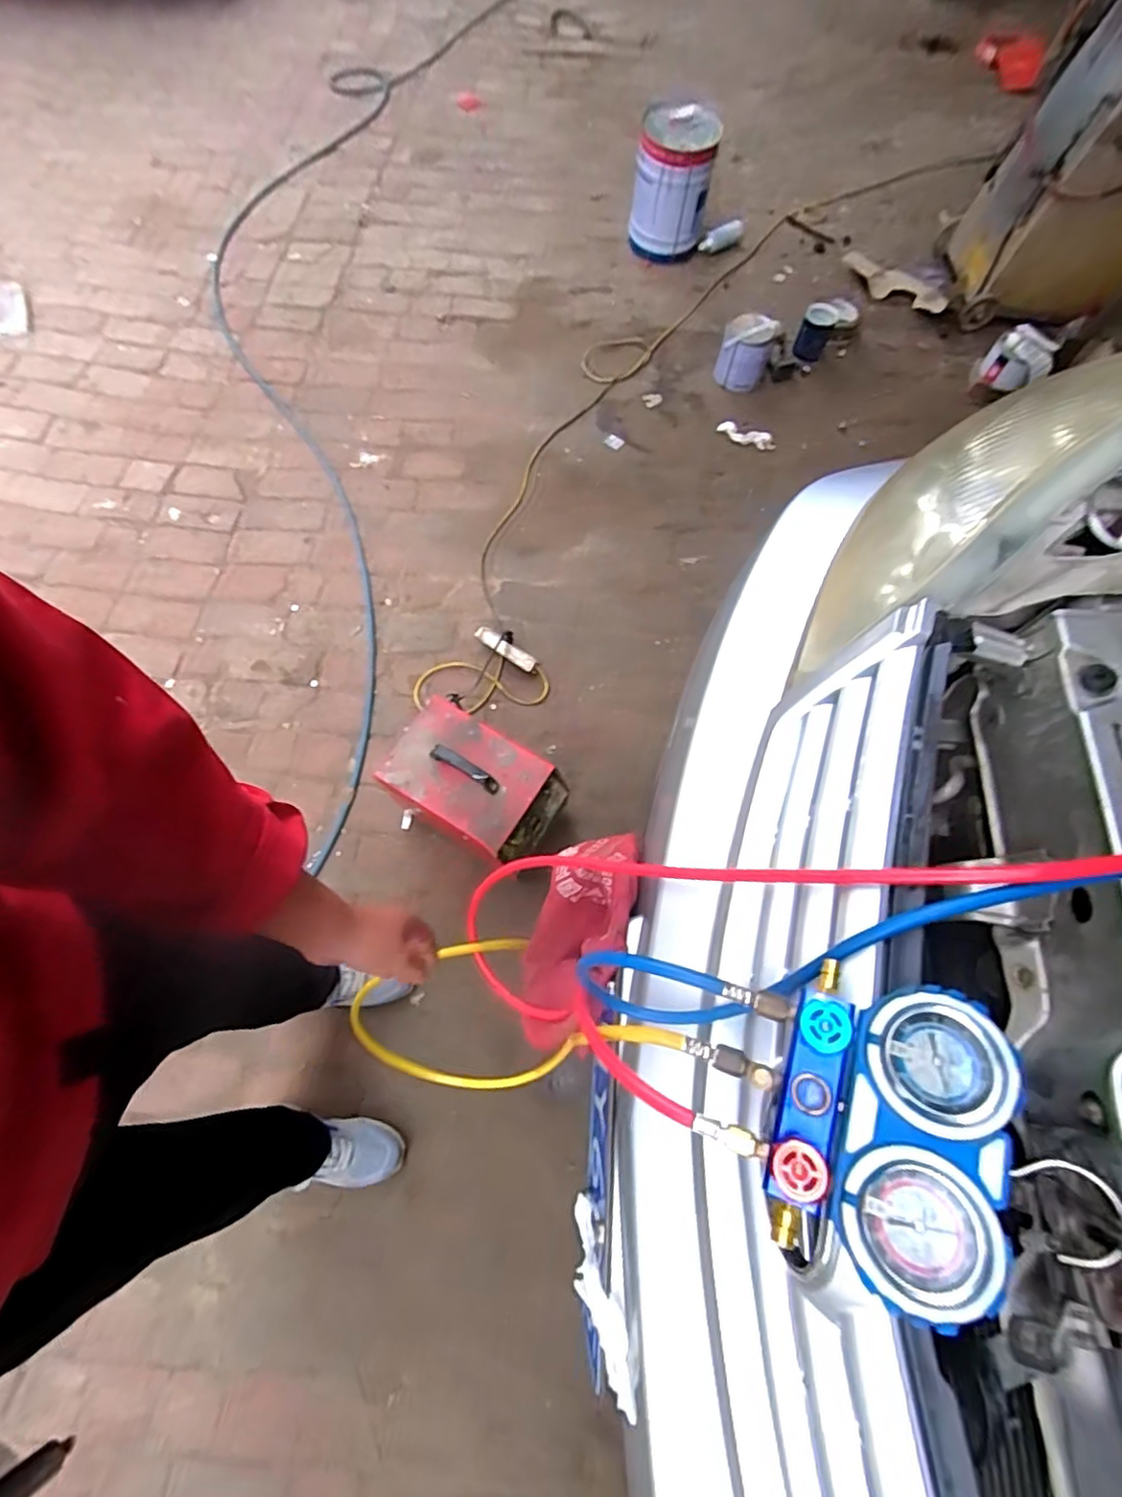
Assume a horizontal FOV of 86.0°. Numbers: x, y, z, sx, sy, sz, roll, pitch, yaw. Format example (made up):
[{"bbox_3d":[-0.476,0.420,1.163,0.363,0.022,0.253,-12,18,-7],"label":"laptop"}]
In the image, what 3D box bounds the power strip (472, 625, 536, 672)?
[{"bbox_3d":[-0.147,-0.260,1.581,0.176,0.030,0.036,32,70,-9],"label":"power strip"}]

